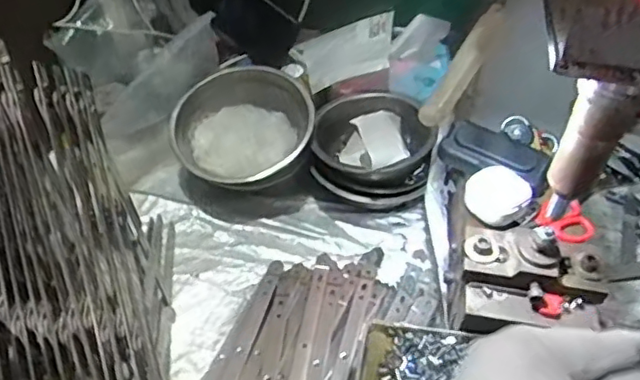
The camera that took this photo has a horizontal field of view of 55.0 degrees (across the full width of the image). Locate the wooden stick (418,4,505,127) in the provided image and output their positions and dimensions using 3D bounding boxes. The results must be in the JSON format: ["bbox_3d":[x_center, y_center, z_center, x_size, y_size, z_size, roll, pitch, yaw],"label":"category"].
[{"bbox_3d":[0.100,-0.088,0.426,0.023,0.025,0.098,27,77,21],"label":"wooden stick"}]

